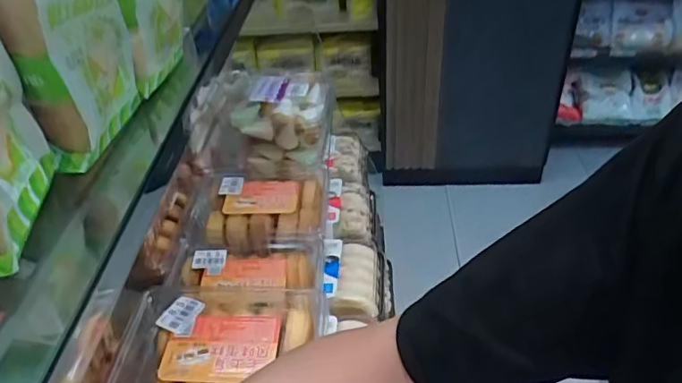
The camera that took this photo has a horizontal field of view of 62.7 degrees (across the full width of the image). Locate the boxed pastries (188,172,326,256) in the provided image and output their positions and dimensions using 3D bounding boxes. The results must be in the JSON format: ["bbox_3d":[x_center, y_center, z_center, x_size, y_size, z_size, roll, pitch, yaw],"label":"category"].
[{"bbox_3d":[-0.110,0.027,0.741,0.178,0.046,0.148,-4,39,0],"label":"boxed pastries"}]

